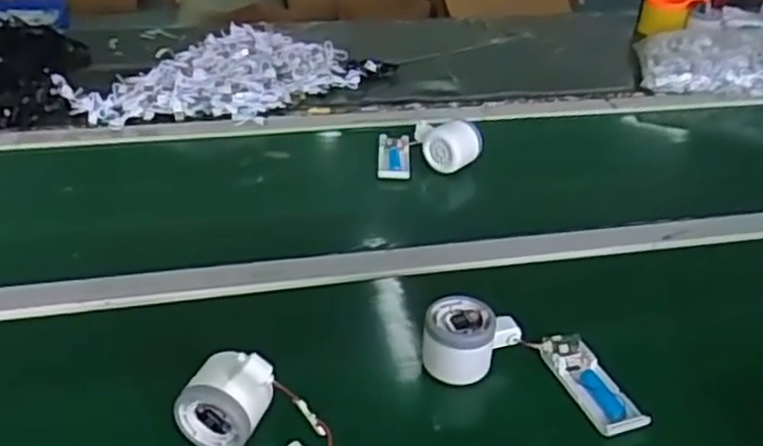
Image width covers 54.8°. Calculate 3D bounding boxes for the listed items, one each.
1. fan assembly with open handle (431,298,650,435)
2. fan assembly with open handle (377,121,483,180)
[{"bbox_3d":[0.127,0.113,0.614,0.181,0.051,0.074,11,32,13],"label":"fan assembly with open handle"},{"bbox_3d":[0.060,-0.106,0.942,0.129,0.053,0.092,0,32,-4],"label":"fan assembly with open handle"}]

